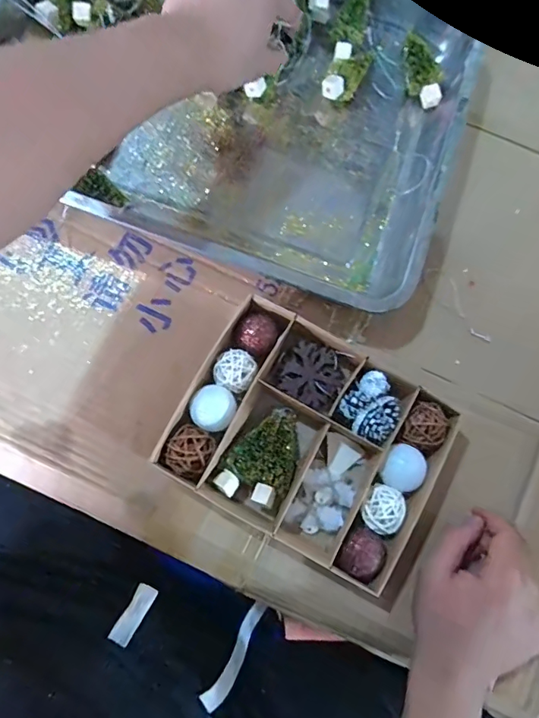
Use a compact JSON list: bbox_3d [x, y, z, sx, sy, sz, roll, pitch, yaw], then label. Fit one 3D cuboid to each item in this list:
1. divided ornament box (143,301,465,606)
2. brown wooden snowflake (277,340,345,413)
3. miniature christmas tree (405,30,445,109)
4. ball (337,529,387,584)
[{"bbox_3d":[0.034,0.067,0.412,0.208,0.041,0.169,29,78,2],"label":"divided ornament box"},{"bbox_3d":[0.039,0.014,0.424,0.051,0.004,0.051,29,83,8],"label":"brown wooden snowflake"},{"bbox_3d":[0.155,-0.296,0.490,0.028,0.027,0.077,-8,79,-6],"label":"miniature christmas tree"},{"bbox_3d":[0.075,0.160,0.401,0.037,0.042,0.038,1,78,-4],"label":"ball"}]

